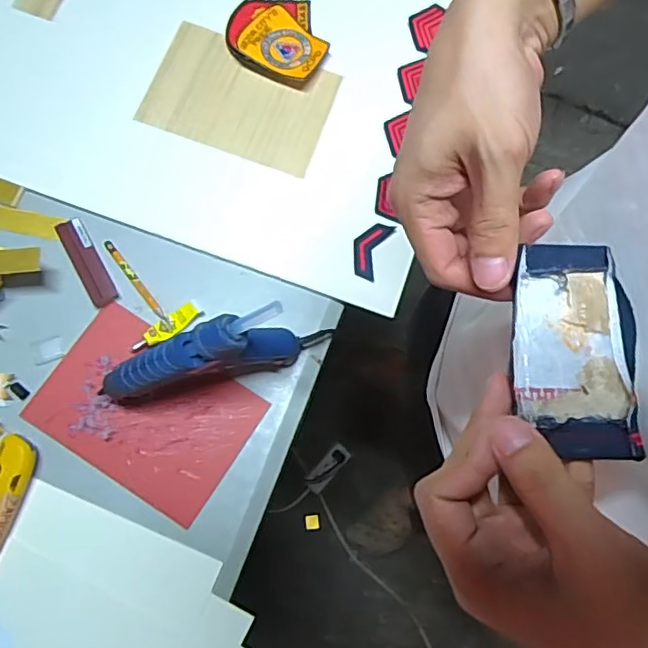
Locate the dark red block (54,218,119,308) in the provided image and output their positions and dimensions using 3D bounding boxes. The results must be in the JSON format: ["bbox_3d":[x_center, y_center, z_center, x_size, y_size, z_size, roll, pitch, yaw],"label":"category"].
[{"bbox_3d":[-0.241,-0.063,0.603,0.028,0.014,0.092,-28,78,-9],"label":"dark red block"}]

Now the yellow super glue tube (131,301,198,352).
[{"bbox_3d":[-0.159,0.004,0.593,0.072,0.009,0.022,-41,80,-12],"label":"yellow super glue tube"}]

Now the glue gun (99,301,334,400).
[{"bbox_3d":[-0.097,0.027,0.526,0.211,0.136,0.032,-11,76,-5],"label":"glue gun"}]

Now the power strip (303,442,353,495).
[{"bbox_3d":[0.008,0.302,1.252,0.043,0.034,0.111,43,76,7],"label":"power strip"}]

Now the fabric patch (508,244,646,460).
[{"bbox_3d":[0.115,0.010,0.273,0.059,0.009,0.096,4,75,-1],"label":"fabric patch"}]

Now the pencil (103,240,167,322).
[{"bbox_3d":[-0.193,-0.045,0.607,0.009,0.005,0.101,-37,79,-11],"label":"pencil"}]

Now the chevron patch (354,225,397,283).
[{"bbox_3d":[0.048,-0.080,0.626,0.032,0.007,0.062,24,79,-3],"label":"chevron patch"}]

